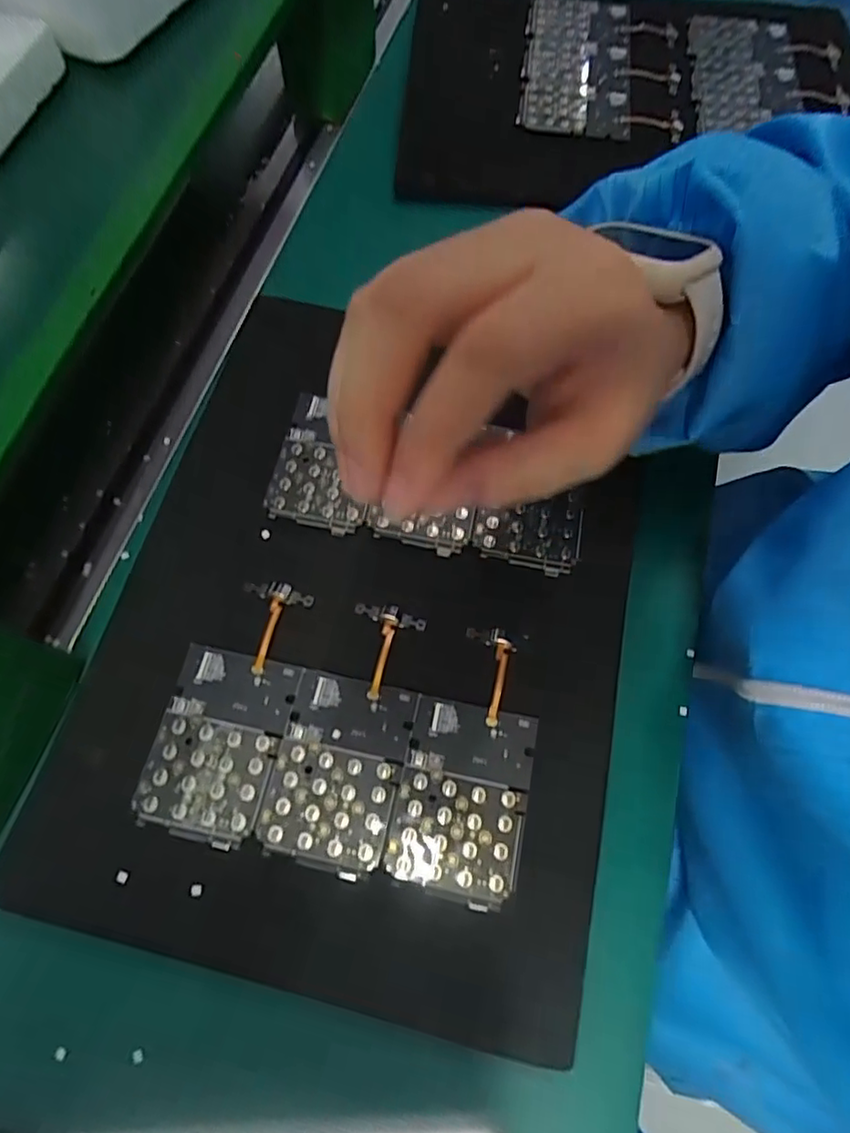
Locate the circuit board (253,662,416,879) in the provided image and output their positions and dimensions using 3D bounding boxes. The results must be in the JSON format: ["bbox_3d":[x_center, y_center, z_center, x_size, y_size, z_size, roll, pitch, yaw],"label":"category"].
[{"bbox_3d":[-0.039,0.089,0.268,0.054,0.004,0.079,13,68,3],"label":"circuit board"}]

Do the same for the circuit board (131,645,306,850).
[{"bbox_3d":[-0.092,0.077,0.269,0.053,0.005,0.079,11,68,5],"label":"circuit board"}]

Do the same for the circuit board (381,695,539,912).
[{"bbox_3d":[0.016,0.100,0.265,0.055,0.004,0.079,12,67,3],"label":"circuit board"}]

